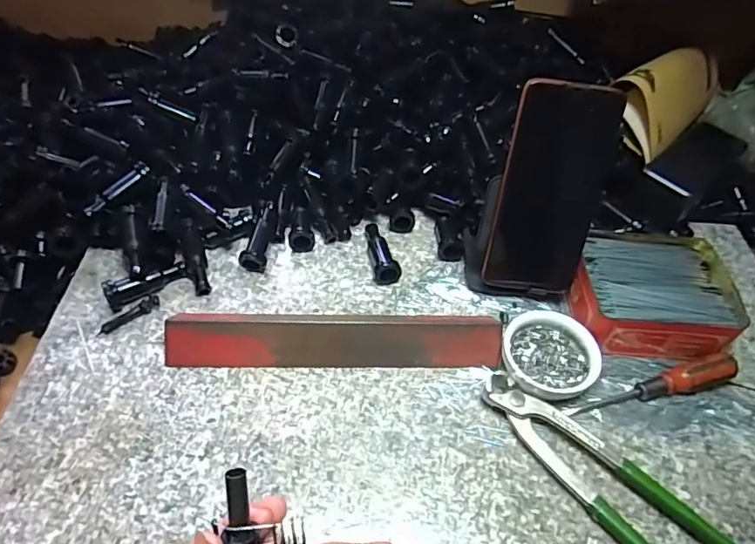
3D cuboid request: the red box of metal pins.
[{"bbox_3d":[0.230,0.018,0.447,0.124,0.040,0.107,5,49,1],"label":"red box of metal pins"}]

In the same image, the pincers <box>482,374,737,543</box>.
[{"bbox_3d":[0.158,0.139,0.358,0.058,0.015,0.194,-33,59,-28],"label":"pincers"}]

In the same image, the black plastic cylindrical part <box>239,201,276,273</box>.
[{"bbox_3d":[-0.106,-0.032,0.473,0.020,0.026,0.068,6,49,1],"label":"black plastic cylindrical part"}]

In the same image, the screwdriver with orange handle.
[{"bbox_3d":[0.212,0.089,0.401,0.140,0.024,0.018,-11,51,-13],"label":"screwdriver with orange handle"}]

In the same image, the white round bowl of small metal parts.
[{"bbox_3d":[0.134,0.066,0.411,0.070,0.021,0.071,2,49,-2],"label":"white round bowl of small metal parts"}]

